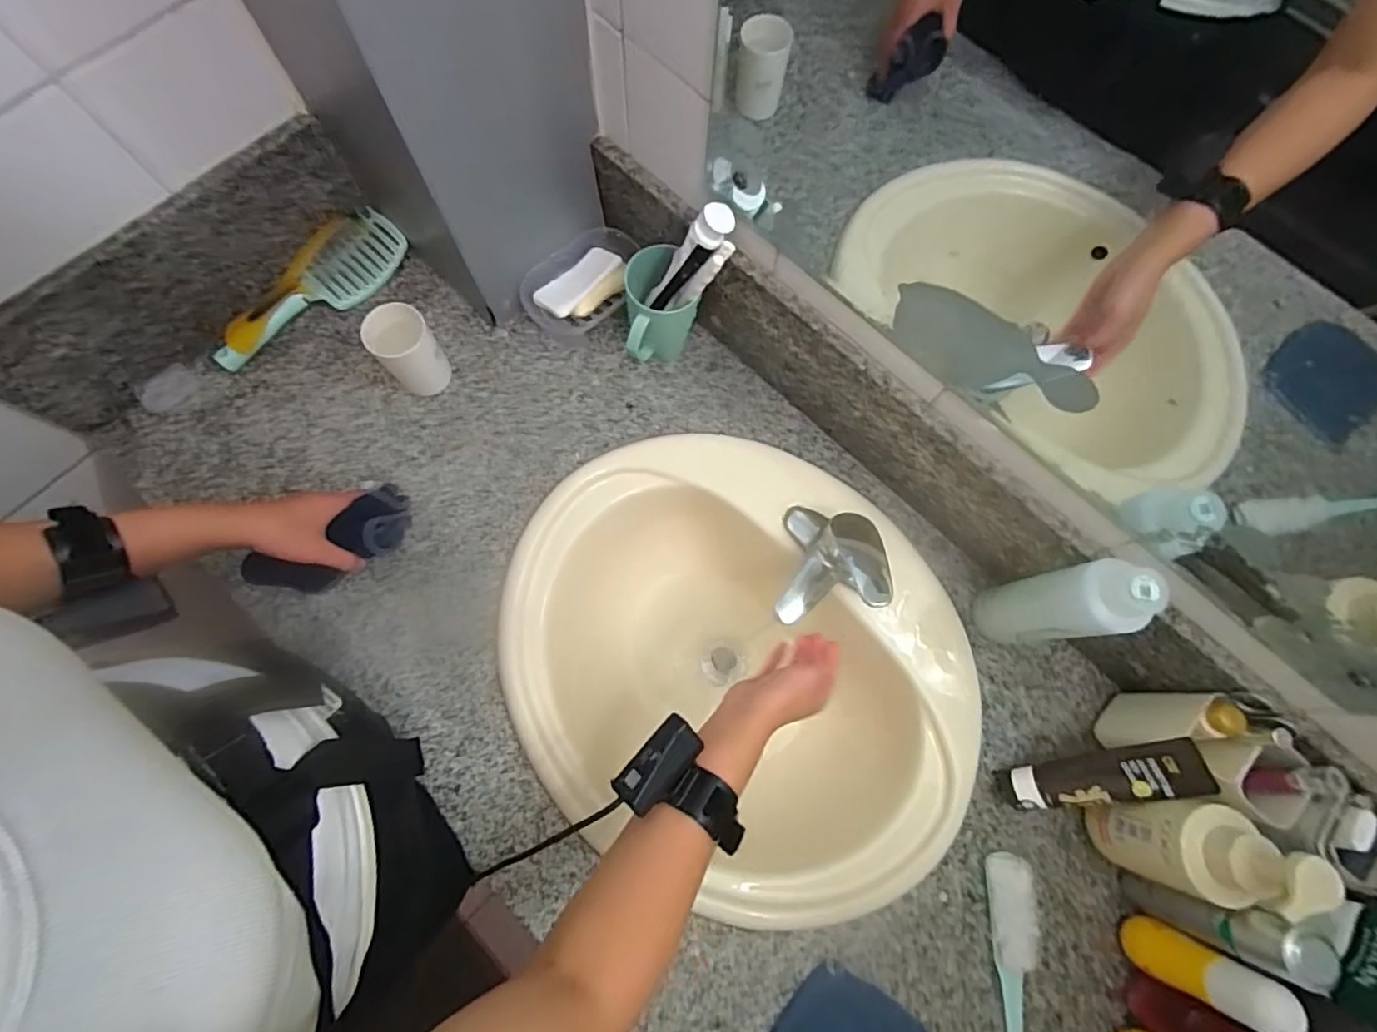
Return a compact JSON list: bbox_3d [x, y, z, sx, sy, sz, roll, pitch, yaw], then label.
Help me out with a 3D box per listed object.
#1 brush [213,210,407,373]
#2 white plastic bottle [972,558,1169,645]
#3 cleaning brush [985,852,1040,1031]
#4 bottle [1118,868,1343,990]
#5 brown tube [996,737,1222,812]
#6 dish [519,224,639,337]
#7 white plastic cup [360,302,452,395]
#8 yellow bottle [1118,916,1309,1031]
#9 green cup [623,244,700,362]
[{"bbox_3d":[-0.450,-0.267,0.701,0.248,0.032,0.079,-48,113,-14],"label":"brush"},{"bbox_3d":[0.344,0.084,0.554,0.051,0.198,0.060,-7,75,-3],"label":"white plastic bottle"},{"bbox_3d":[0.313,0.437,0.553,0.043,0.027,0.206,2,75,-1],"label":"cleaning brush"},{"bbox_3d":[0.455,0.349,0.510,0.035,0.167,0.042,-6,75,-3],"label":"bottle"},{"bbox_3d":[0.382,0.249,0.554,0.172,0.032,0.049,-28,73,35],"label":"brown tube"},{"bbox_3d":[-0.124,-0.276,0.713,0.147,0.055,0.101,-35,79,-10],"label":"dish"},{"bbox_3d":[-0.308,-0.181,0.658,0.062,0.092,0.060,0,75,-1],"label":"white plastic cup"},{"bbox_3d":[0.438,0.392,0.503,0.034,0.136,0.043,27,76,6],"label":"yellow bottle"},{"bbox_3d":[-0.043,-0.233,0.676,0.082,0.111,0.085,0,75,-1],"label":"green cup"}]

